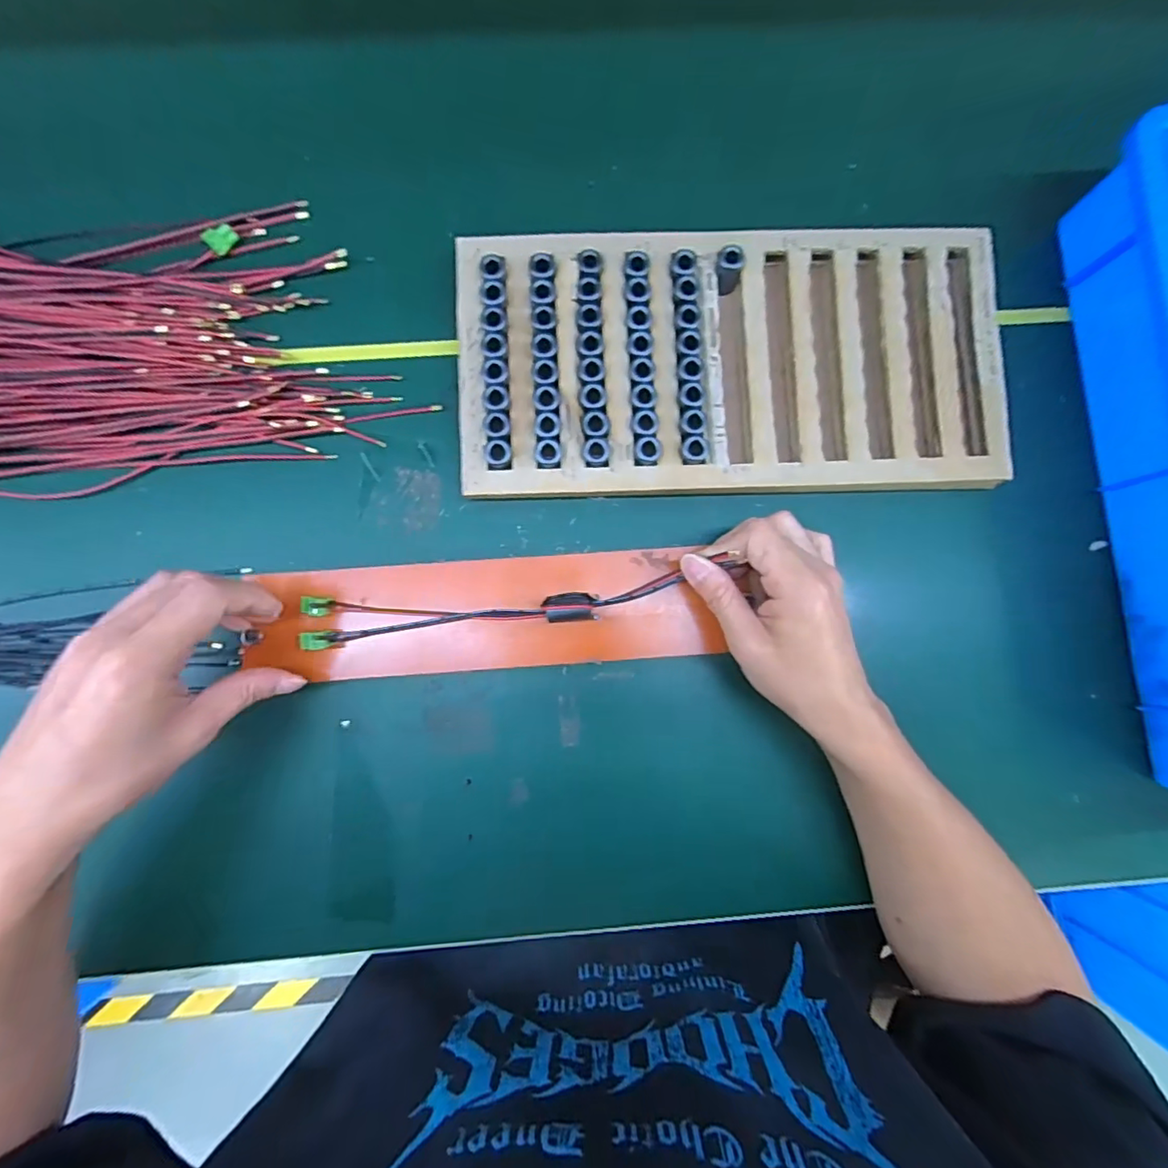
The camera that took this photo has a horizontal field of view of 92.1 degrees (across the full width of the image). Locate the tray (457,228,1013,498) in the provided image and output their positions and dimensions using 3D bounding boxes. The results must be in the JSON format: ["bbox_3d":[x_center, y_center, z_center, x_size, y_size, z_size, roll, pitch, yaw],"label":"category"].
[{"bbox_3d":[0.096,-0.146,0.380,0.352,0.031,0.170,-1,87,-2],"label":"tray"}]

